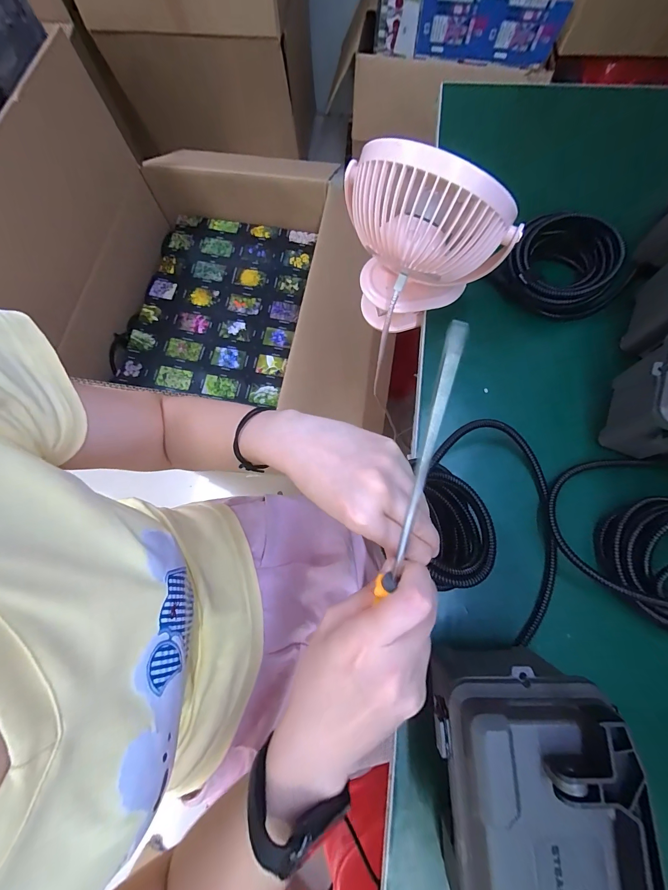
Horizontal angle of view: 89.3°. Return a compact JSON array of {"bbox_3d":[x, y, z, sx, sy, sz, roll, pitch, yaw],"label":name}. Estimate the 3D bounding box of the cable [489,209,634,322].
[{"bbox_3d":[0.260,-0.200,0.378,0.124,0.057,0.117,0,73,1],"label":"cable"}]

